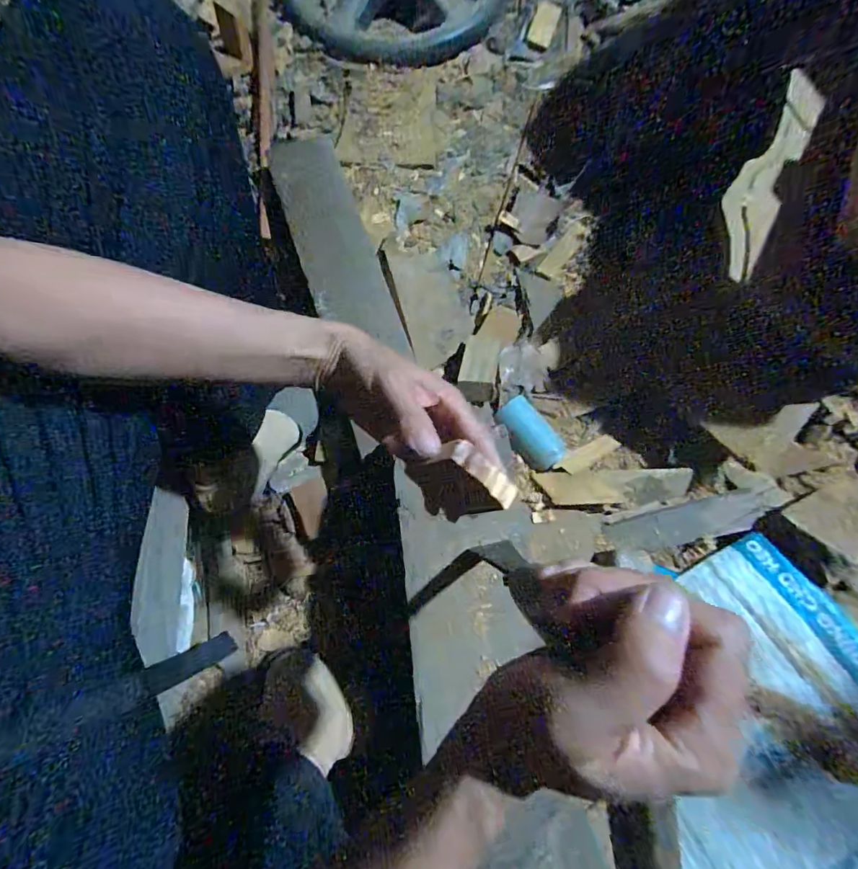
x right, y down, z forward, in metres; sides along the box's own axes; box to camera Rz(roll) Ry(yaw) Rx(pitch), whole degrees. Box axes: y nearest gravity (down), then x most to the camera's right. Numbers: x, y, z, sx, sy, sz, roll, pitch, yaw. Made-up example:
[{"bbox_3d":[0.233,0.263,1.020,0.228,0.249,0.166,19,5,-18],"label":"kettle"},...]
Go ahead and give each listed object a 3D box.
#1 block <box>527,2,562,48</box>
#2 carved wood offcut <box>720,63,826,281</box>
[{"bbox_3d":[0.196,-0.696,0.781,0.039,0.015,0.088,18,78,2],"label":"block"},{"bbox_3d":[0.351,-0.272,0.479,0.059,0.034,0.264,29,78,4],"label":"carved wood offcut"}]

